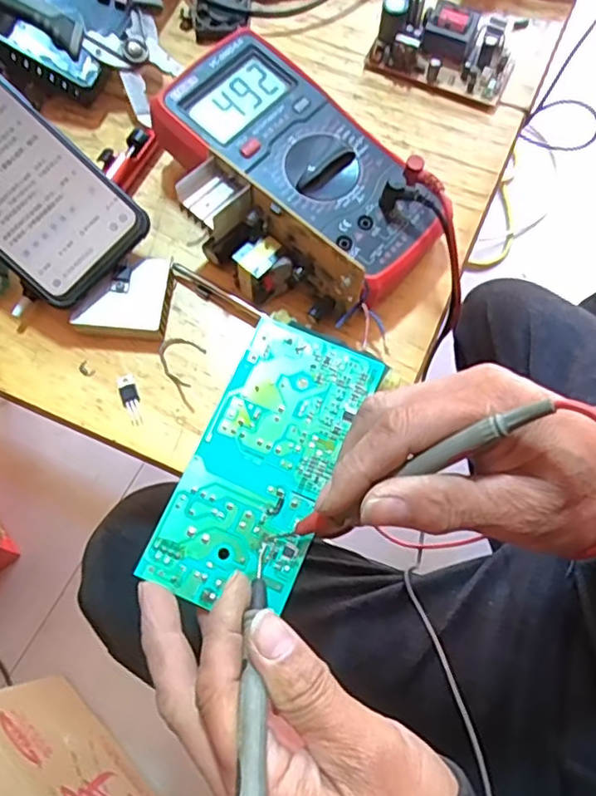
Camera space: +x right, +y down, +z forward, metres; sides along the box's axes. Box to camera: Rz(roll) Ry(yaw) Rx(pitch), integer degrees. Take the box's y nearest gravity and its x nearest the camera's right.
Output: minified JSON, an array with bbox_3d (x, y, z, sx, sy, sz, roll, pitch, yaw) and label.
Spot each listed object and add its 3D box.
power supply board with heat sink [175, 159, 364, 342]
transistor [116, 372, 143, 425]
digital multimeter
[{"bbox_3d":[-0.018,-0.082,0.361,0.113,0.060,0.033,38,75,12],"label":"power supply board with heat sink"},{"bbox_3d":[-0.098,0.000,0.362,0.011,0.004,0.031,-23,72,-8],"label":"transistor"},{"bbox_3d":[0.002,-0.140,0.383,0.182,0.057,0.087,42,76,13],"label":"digital multimeter"}]

